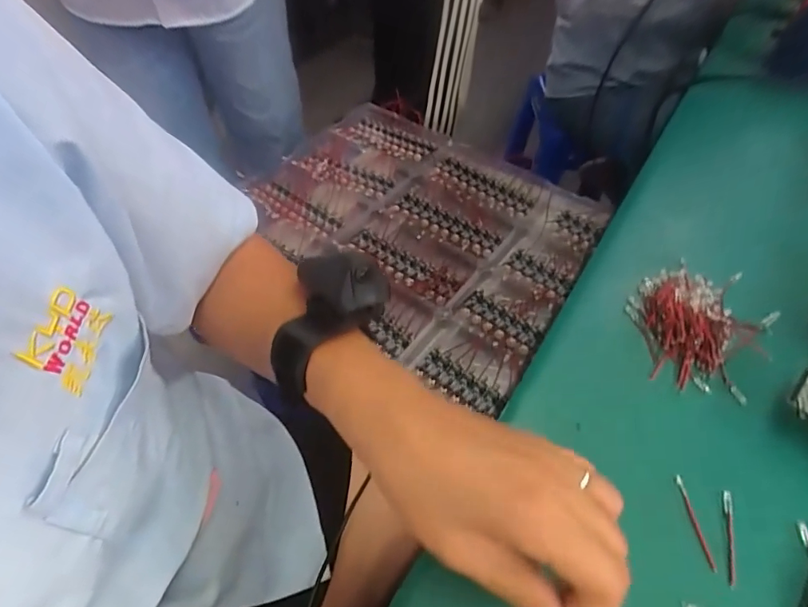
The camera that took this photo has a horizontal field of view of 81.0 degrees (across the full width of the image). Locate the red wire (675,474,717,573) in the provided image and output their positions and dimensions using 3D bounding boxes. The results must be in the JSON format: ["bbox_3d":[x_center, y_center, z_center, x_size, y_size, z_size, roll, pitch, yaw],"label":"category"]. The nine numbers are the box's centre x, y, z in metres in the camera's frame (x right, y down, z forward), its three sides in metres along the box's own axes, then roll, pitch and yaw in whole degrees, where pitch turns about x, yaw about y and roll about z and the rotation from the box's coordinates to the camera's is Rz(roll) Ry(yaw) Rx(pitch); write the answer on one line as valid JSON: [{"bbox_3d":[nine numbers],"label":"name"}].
[{"bbox_3d":[0.160,0.119,0.260,0.004,0.004,0.049,-2,54,-2],"label":"red wire"}]

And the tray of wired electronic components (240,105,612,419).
[{"bbox_3d":[0.012,-0.112,0.648,0.451,0.024,0.366,30,59,19],"label":"tray of wired electronic components"}]

